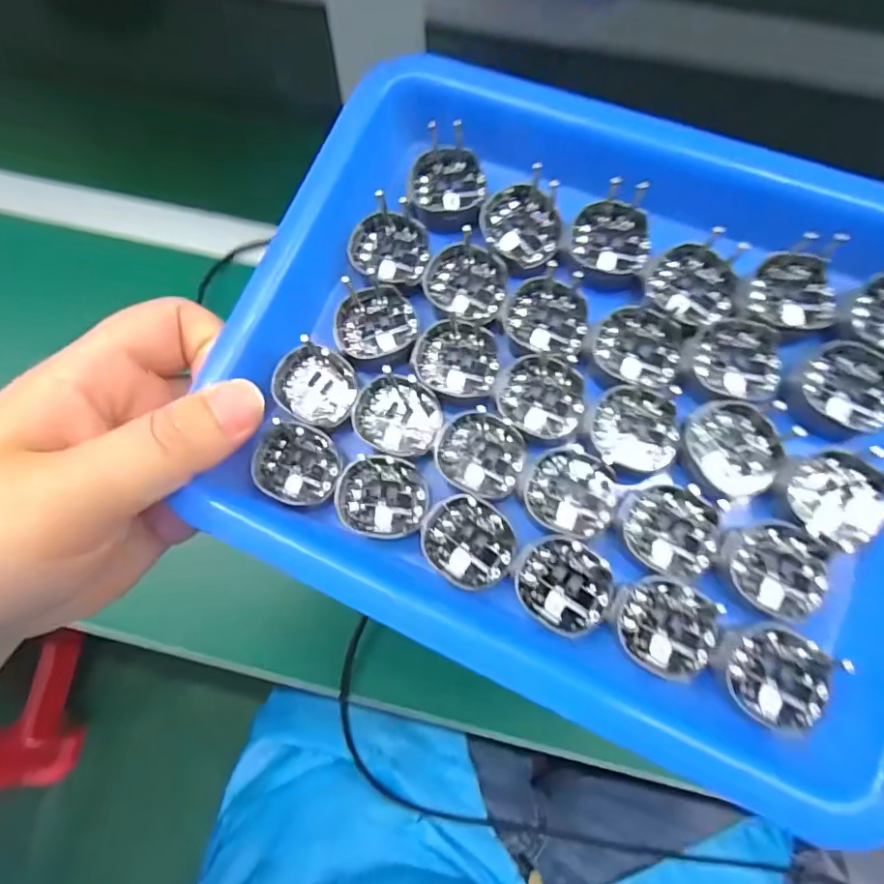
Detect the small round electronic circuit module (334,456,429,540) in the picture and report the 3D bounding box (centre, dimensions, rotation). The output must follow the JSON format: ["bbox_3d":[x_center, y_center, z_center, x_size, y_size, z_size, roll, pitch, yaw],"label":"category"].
[{"bbox_3d":[-0.019,0.017,0.171,0.029,0.006,0.024,17,70,6],"label":"small round electronic circuit module"}]

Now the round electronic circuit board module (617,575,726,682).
[{"bbox_3d":[0.064,0.052,0.154,0.027,0.005,0.025,26,72,9],"label":"round electronic circuit board module"}]

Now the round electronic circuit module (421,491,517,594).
[{"bbox_3d":[0.008,0.030,0.166,0.029,0.004,0.025,38,74,13],"label":"round electronic circuit module"}]

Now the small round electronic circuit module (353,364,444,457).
[{"bbox_3d":[-0.014,-0.009,0.179,0.029,0.004,0.026,36,74,13],"label":"small round electronic circuit module"}]

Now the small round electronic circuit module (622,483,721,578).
[{"bbox_3d":[0.068,0.026,0.161,0.026,0.004,0.026,6,70,2],"label":"small round electronic circuit module"}]

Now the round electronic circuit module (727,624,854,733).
[{"bbox_3d":[0.091,0.064,0.147,0.026,0.005,0.026,24,71,9],"label":"round electronic circuit module"}]

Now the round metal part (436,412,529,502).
[{"bbox_3d":[0.012,0.003,0.173,0.029,0.004,0.025,29,72,11],"label":"round metal part"}]

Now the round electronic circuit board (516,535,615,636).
[{"bbox_3d":[0.036,0.041,0.160,0.027,0.004,0.025,36,74,13],"label":"round electronic circuit board"}]

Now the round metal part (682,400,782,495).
[{"bbox_3d":[0.086,0.001,0.162,0.023,0.009,0.028,-33,73,-11],"label":"round metal part"}]

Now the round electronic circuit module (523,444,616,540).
[{"bbox_3d":[0.039,0.015,0.167,0.027,0.004,0.025,37,74,13],"label":"round electronic circuit module"}]

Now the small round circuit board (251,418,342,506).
[{"bbox_3d":[-0.047,0.006,0.176,0.028,0.010,0.024,6,70,2],"label":"small round circuit board"}]

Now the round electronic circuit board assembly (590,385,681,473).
[{"bbox_3d":[0.060,-0.004,0.169,0.025,0.004,0.027,-1,69,0],"label":"round electronic circuit board assembly"}]

